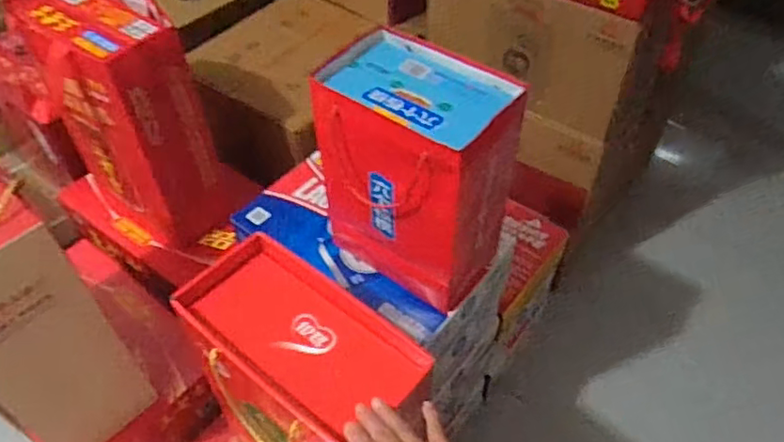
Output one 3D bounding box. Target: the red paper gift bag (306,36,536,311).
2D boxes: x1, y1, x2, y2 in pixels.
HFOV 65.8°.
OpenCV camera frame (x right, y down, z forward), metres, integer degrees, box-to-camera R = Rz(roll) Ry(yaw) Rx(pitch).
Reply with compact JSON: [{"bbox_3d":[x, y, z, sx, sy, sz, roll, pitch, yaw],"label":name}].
[{"bbox_3d":[0.034,-0.063,0.861,0.235,0.337,0.166,30,55,24],"label":"red paper gift bag"}]

